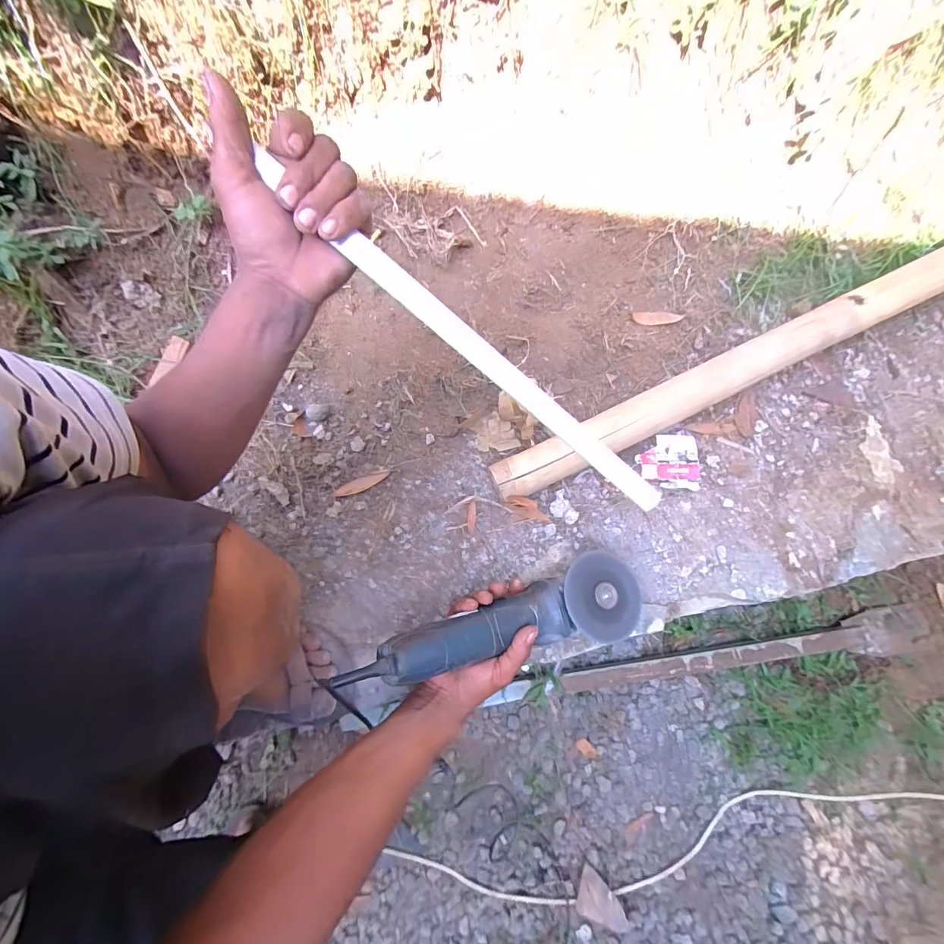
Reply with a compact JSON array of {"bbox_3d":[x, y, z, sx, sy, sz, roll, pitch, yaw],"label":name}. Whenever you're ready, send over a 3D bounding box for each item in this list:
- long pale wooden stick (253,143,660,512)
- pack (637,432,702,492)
[{"bbox_3d":[0.005,-0.094,0.339,0.392,0.017,0.017,39,82,-11],"label":"long pale wooden stick"},{"bbox_3d":[0.269,-0.015,0.592,0.081,0.011,0.075,3,79,2],"label":"pack"}]

